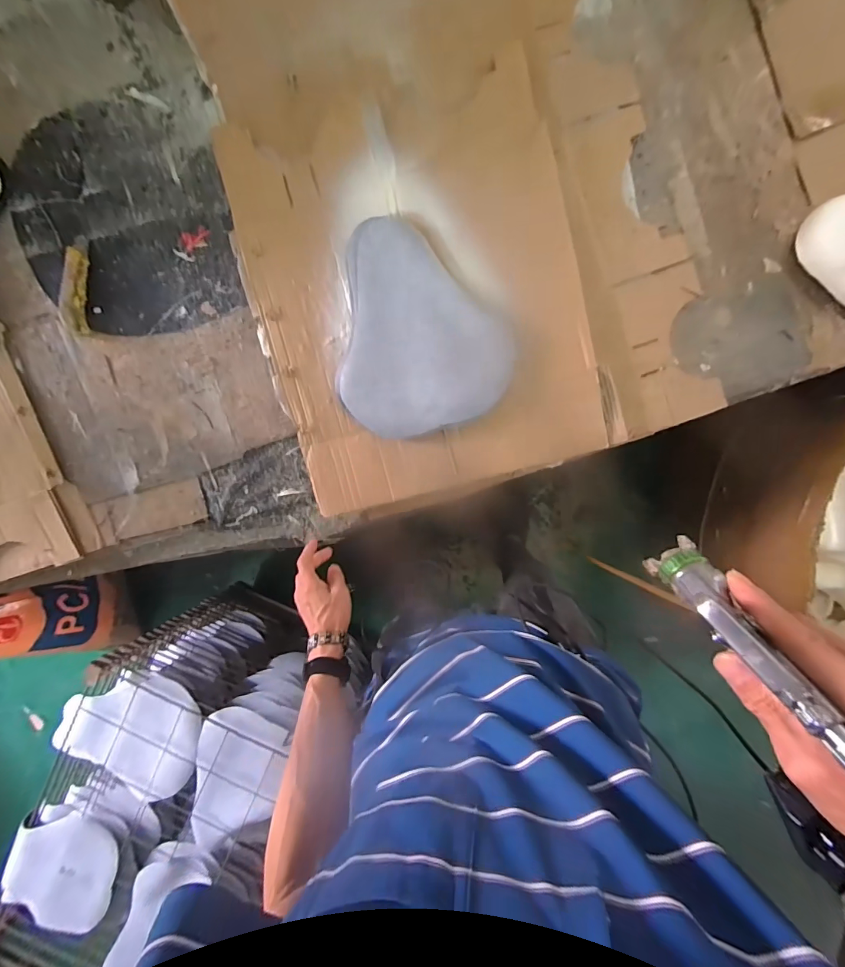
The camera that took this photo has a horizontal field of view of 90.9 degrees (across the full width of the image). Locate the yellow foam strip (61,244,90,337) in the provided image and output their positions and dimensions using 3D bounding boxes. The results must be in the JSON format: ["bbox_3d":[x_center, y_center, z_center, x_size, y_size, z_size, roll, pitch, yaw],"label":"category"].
[{"bbox_3d":[-0.532,-0.295,0.636,0.035,0.009,0.123,1,94,-19],"label":"yellow foam strip"}]

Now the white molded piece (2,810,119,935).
[{"bbox_3d":[-0.735,0.794,0.848,0.272,0.061,0.224,-16,93,4],"label":"white molded piece"}]

